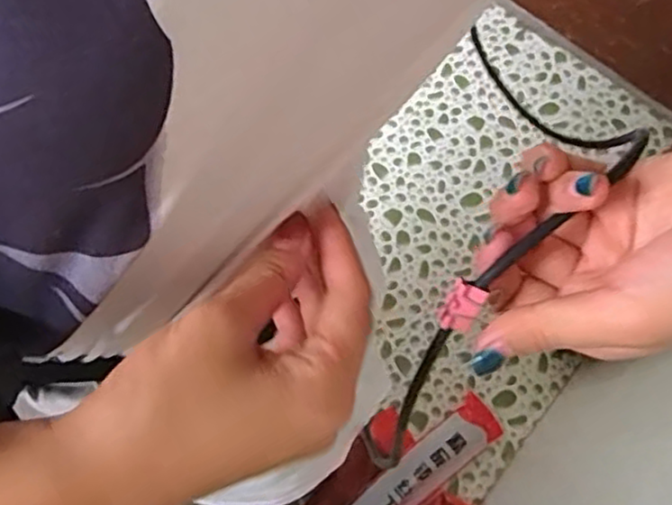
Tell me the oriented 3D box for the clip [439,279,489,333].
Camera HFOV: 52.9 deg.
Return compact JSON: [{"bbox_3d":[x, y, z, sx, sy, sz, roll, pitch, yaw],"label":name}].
[{"bbox_3d":[0.047,0.019,0.250,0.013,0.010,0.020,28,114,10],"label":"clip"}]

